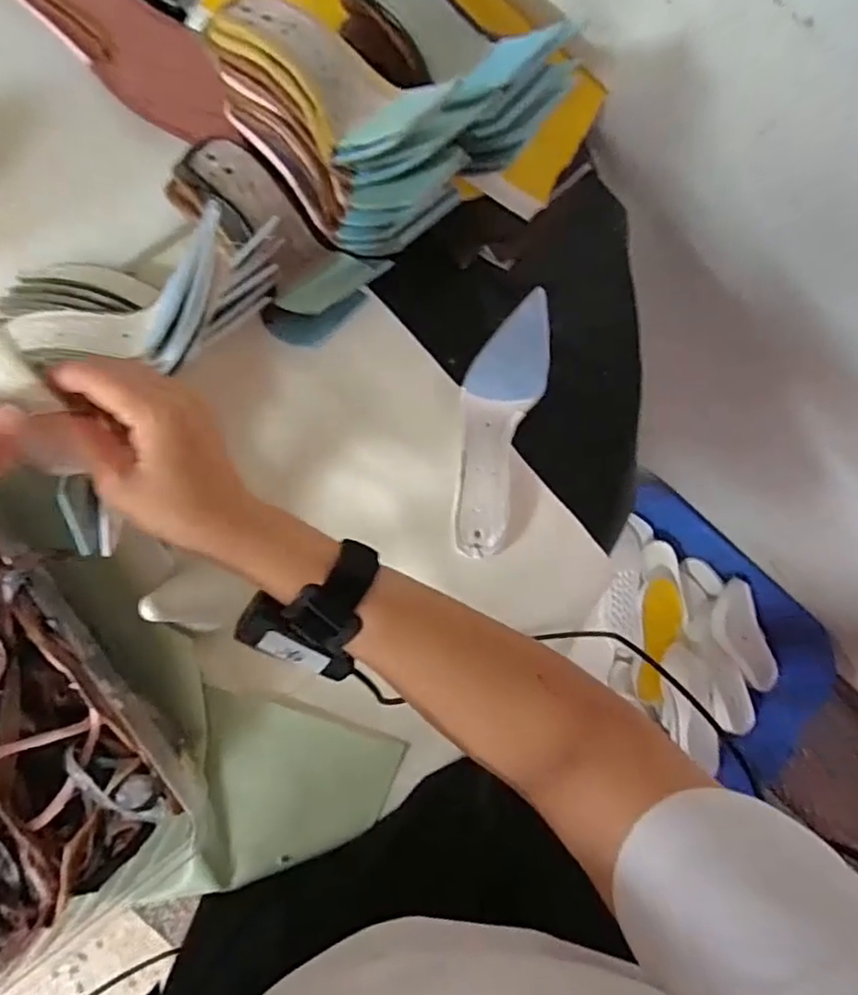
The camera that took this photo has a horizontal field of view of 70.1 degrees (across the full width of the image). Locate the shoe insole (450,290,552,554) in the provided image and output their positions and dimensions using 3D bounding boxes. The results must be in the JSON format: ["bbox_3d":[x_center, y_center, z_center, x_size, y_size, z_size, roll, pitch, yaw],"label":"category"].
[{"bbox_3d":[0.062,-0.061,0.547,0.067,0.044,0.226,11,97,-5],"label":"shoe insole"}]

